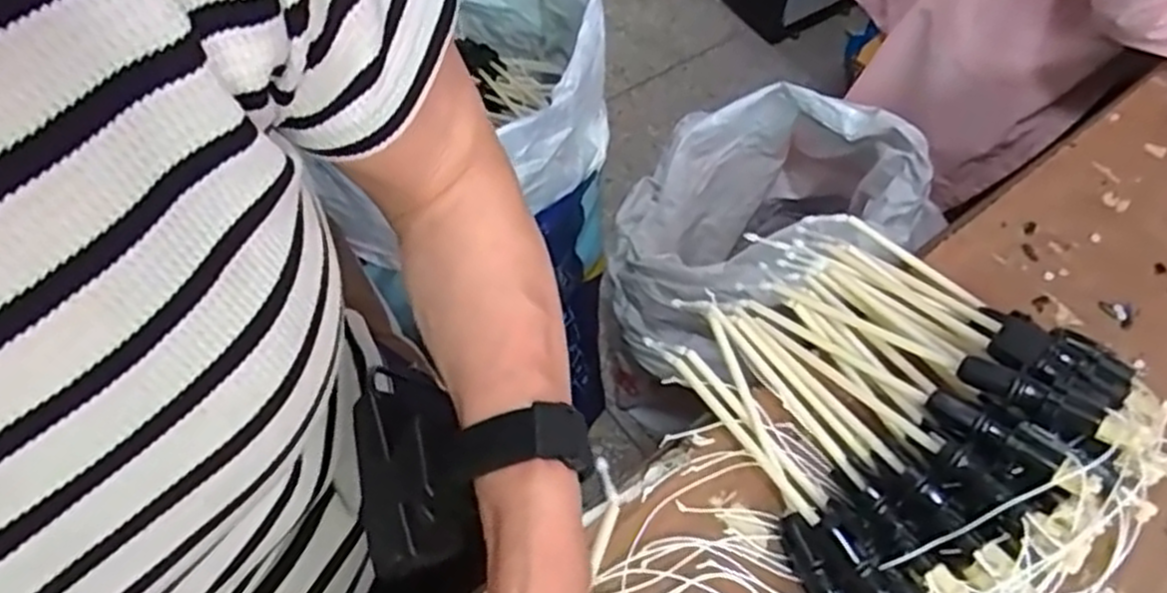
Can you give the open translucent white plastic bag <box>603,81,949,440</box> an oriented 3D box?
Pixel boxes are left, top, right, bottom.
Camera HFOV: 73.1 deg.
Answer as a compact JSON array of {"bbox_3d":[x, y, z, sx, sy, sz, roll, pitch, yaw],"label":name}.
[{"bbox_3d":[0.176,-0.089,0.849,0.281,0.299,0.242,22,58,9],"label":"open translucent white plastic bag"}]

